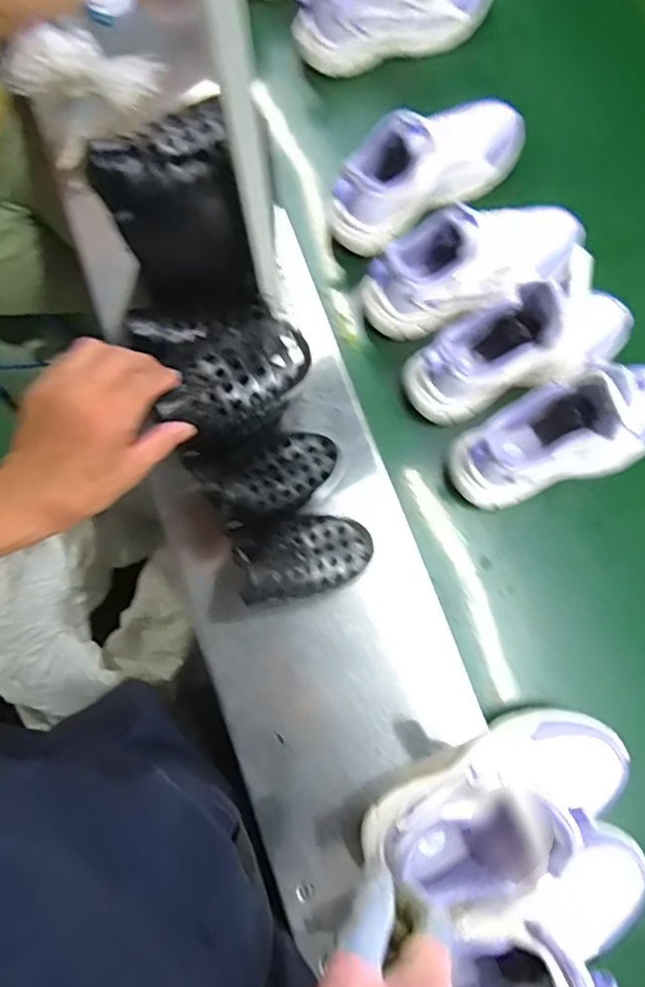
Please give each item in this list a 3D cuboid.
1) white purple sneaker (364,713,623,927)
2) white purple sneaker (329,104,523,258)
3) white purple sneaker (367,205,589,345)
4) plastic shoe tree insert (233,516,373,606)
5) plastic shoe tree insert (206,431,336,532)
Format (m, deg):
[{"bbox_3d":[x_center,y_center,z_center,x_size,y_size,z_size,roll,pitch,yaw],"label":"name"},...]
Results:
[{"bbox_3d":[0.155,0.267,0.499,0.228,0.116,0.093,-28,78,-5],"label":"white purple sneaker"},{"bbox_3d":[0.118,-0.378,0.670,0.246,0.104,0.080,-30,79,-5],"label":"white purple sneaker"},{"bbox_3d":[0.169,-0.250,0.639,0.251,0.108,0.083,-19,78,-3],"label":"white purple sneaker"},{"bbox_3d":[-0.017,0.053,0.521,0.117,0.045,0.068,-13,78,-1],"label":"plastic shoe tree insert"},{"bbox_3d":[-0.041,-0.014,0.552,0.124,0.032,0.063,-33,78,-22],"label":"plastic shoe tree insert"}]

